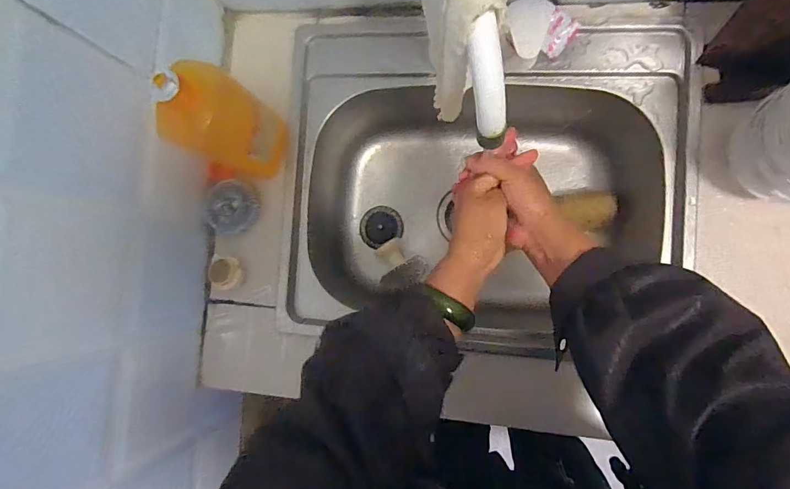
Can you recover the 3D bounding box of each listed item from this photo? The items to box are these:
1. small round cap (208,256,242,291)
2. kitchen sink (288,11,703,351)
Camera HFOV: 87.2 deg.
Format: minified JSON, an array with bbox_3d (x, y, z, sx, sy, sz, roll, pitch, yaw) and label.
[{"bbox_3d":[-0.234,0.040,0.568,0.044,0.030,0.042,-1,87,9],"label":"small round cap"},{"bbox_3d":[0.123,-0.084,0.632,0.513,0.206,0.425,3,87,9],"label":"kitchen sink"}]

